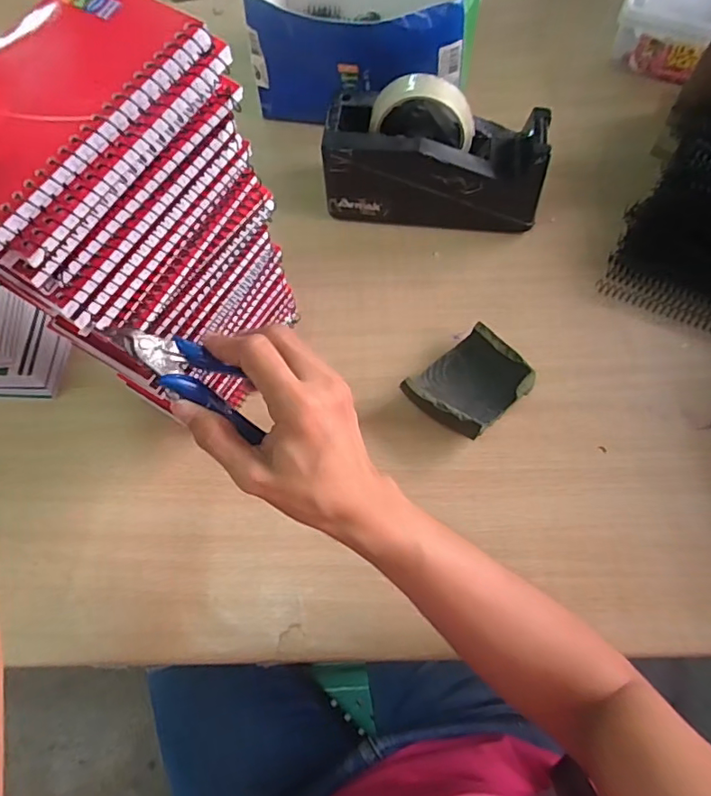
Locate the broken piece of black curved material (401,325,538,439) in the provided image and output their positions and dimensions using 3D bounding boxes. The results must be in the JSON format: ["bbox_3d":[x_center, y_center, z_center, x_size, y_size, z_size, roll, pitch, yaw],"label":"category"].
[{"bbox_3d":[0.098,-0.010,0.458,0.089,0.035,0.074,-41,70,-14],"label":"broken piece of black curved material"}]

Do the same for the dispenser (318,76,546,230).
[{"bbox_3d":[0.075,-0.226,0.499,0.202,0.107,0.075,6,69,3],"label":"dispenser"}]

